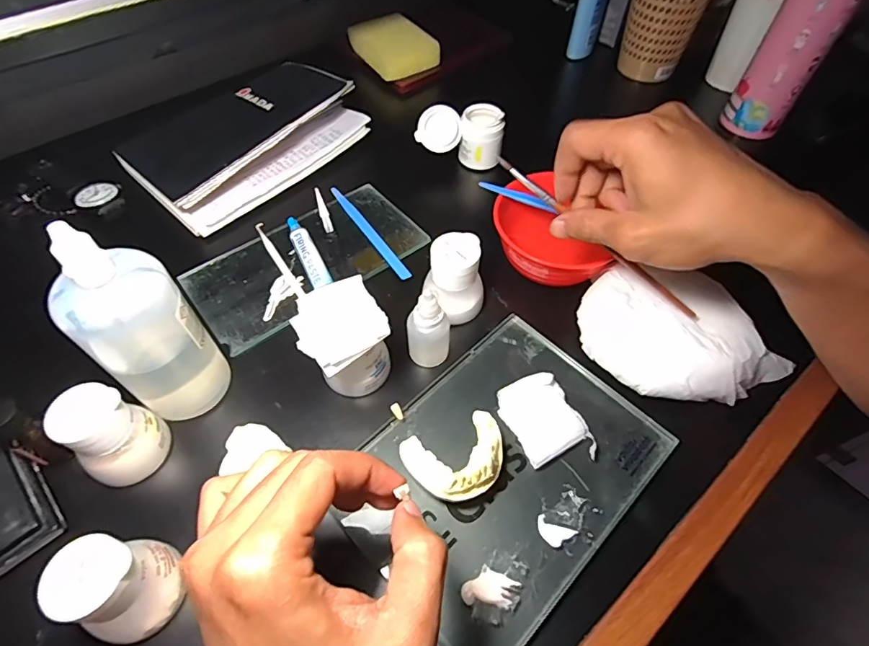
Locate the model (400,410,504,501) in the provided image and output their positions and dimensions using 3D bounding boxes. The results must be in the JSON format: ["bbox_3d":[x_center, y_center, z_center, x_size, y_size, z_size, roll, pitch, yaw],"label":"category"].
[{"bbox_3d":[0.016,0.087,0.304,0.064,0.032,0.049,-17,58,-13],"label":"model"}]

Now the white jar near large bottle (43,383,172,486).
[{"bbox_3d":[-0.201,0.070,0.297,0.039,0.063,0.042,1,55,-1],"label":"white jar near large bottle"}]

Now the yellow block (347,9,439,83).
[{"bbox_3d":[-0.049,-0.355,0.610,0.085,0.029,0.099,-26,60,-18],"label":"yellow block"}]

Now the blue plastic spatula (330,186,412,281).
[{"bbox_3d":[-0.062,-0.086,0.446,0.011,0.004,0.135,-28,61,-20],"label":"blue plastic spatula"}]

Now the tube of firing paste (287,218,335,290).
[{"bbox_3d":[-0.111,-0.061,0.418,0.017,0.014,0.091,-23,59,-16],"label":"tube of firing paste"}]

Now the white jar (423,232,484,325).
[{"bbox_3d":[0.016,-0.033,0.375,0.044,0.058,0.045,1,55,-1],"label":"white jar"}]

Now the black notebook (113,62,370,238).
[{"bbox_3d":[-0.194,-0.198,0.489,0.150,0.052,0.220,40,63,23],"label":"black notebook"}]

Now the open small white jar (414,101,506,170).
[{"bbox_3d":[0.027,-0.195,0.491,0.084,0.051,0.044,4,55,1],"label":"open small white jar"}]

